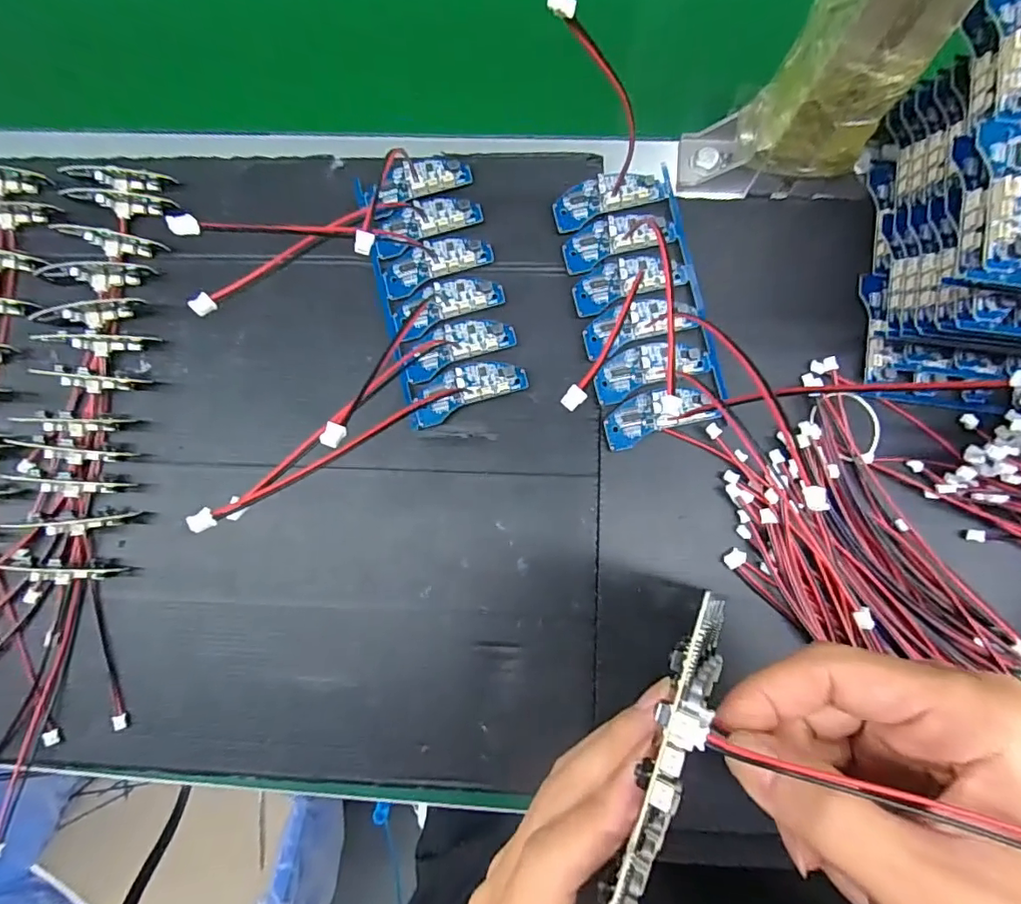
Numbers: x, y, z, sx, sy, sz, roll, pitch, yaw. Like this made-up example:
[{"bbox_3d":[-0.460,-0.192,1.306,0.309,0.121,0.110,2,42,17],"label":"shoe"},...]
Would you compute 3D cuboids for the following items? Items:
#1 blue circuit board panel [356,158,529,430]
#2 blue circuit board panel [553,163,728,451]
[{"bbox_3d":[-0.041,-0.097,0.309,0.068,0.008,0.151,-14,82,2],"label":"blue circuit board panel"},{"bbox_3d":[0.074,-0.084,0.301,0.069,0.011,0.150,-12,82,2],"label":"blue circuit board panel"}]

